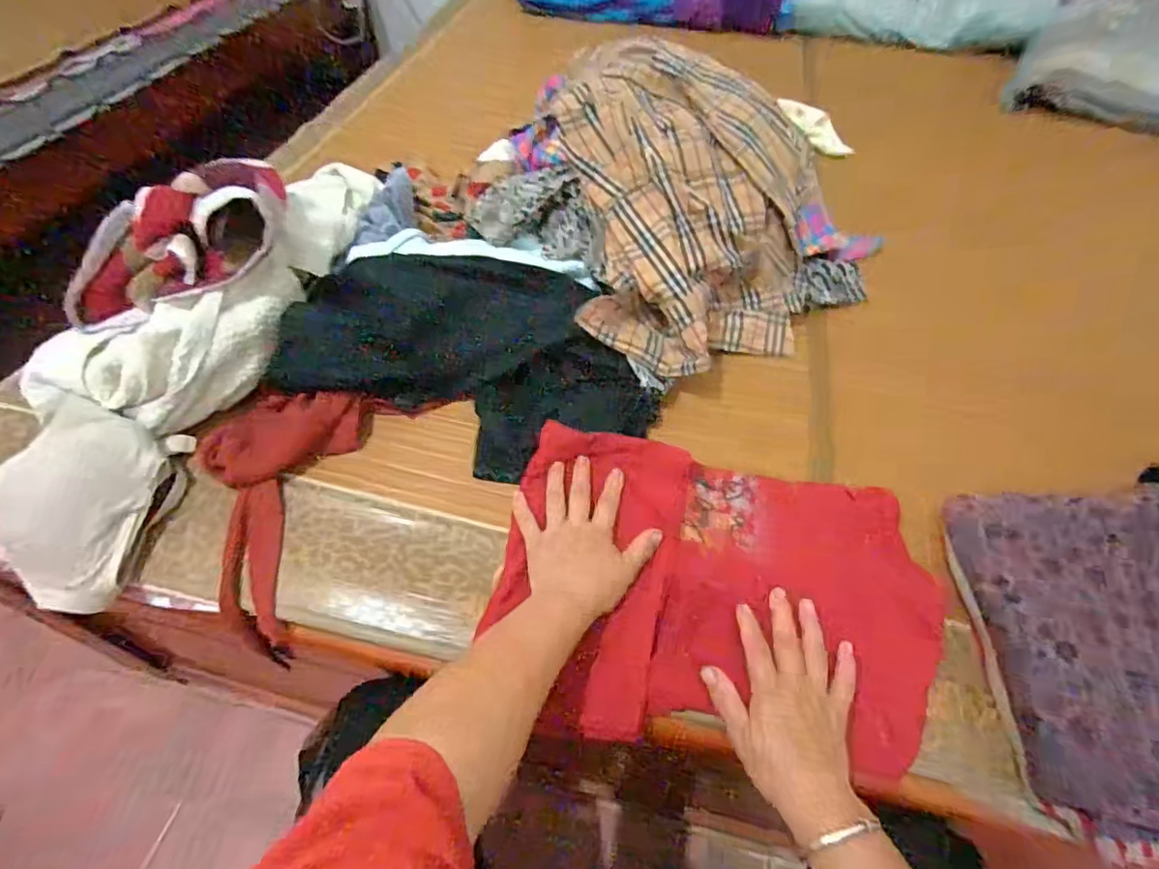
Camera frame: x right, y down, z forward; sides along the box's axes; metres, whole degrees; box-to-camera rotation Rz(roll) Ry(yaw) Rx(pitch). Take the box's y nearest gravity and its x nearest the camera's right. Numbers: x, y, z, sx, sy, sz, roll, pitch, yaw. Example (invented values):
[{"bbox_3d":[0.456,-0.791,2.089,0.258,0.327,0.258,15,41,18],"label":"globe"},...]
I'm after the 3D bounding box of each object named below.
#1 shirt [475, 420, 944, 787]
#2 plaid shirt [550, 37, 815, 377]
[{"bbox_3d":[0.117,0.145,0.536,0.379,0.058,0.273,9,56,11],"label":"shirt"},{"bbox_3d":[0.124,-0.273,0.710,0.304,0.205,0.397,11,52,8],"label":"plaid shirt"}]

